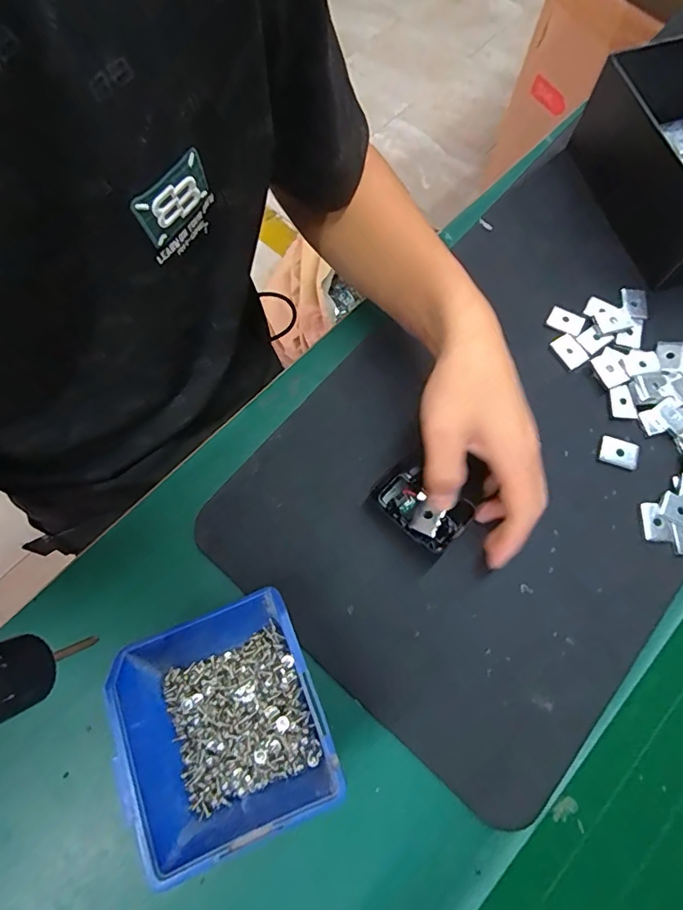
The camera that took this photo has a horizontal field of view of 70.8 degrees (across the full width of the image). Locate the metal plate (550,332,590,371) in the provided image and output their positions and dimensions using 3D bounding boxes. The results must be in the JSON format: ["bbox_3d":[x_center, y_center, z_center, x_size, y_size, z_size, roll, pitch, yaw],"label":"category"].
[{"bbox_3d":[0.189,-0.086,0.397,0.018,0.005,0.029,-27,72,-8],"label":"metal plate"}]

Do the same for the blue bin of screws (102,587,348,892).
[{"bbox_3d":[-0.068,0.160,0.294,0.114,0.059,0.124,-21,73,-6],"label":"blue bin of screws"}]

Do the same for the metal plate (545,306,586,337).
[{"bbox_3d":[0.190,-0.114,0.407,0.028,0.004,0.020,27,74,10],"label":"metal plate"}]

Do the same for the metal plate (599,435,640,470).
[{"bbox_3d":[0.215,-0.002,0.372,0.029,0.004,0.022,17,84,9],"label":"metal plate"}]

